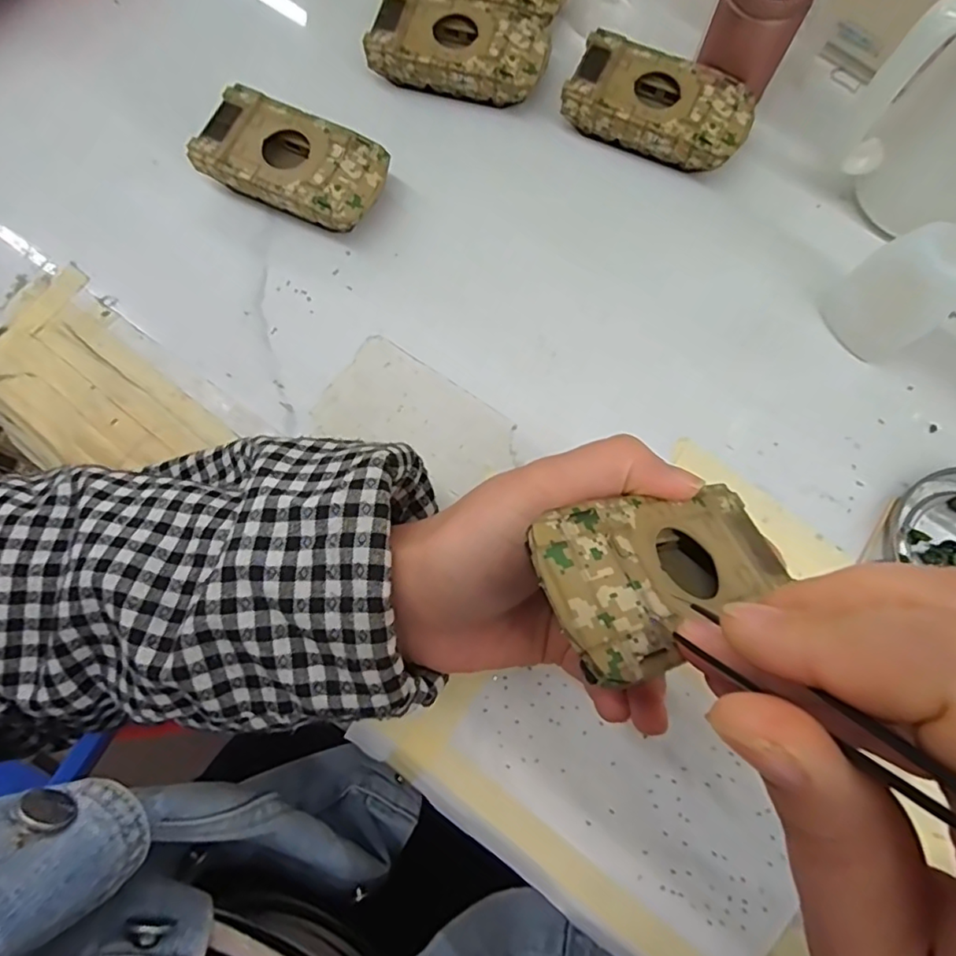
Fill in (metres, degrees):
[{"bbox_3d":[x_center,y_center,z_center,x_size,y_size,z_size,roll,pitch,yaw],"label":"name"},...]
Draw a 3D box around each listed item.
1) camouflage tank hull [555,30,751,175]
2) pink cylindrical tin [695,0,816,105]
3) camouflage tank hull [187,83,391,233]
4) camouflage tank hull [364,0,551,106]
[{"bbox_3d":[0.097,-0.200,0.317,0.095,0.025,0.050,23,78,5],"label":"camouflage tank hull"},{"bbox_3d":[0.143,-0.234,0.303,0.043,0.066,0.035,32,79,7],"label":"pink cylindrical tin"},{"bbox_3d":[-0.096,-0.164,0.308,0.094,0.026,0.052,25,78,6],"label":"camouflage tank hull"},{"bbox_3d":[-0.010,-0.239,0.328,0.094,0.027,0.048,16,78,4],"label":"camouflage tank hull"}]

